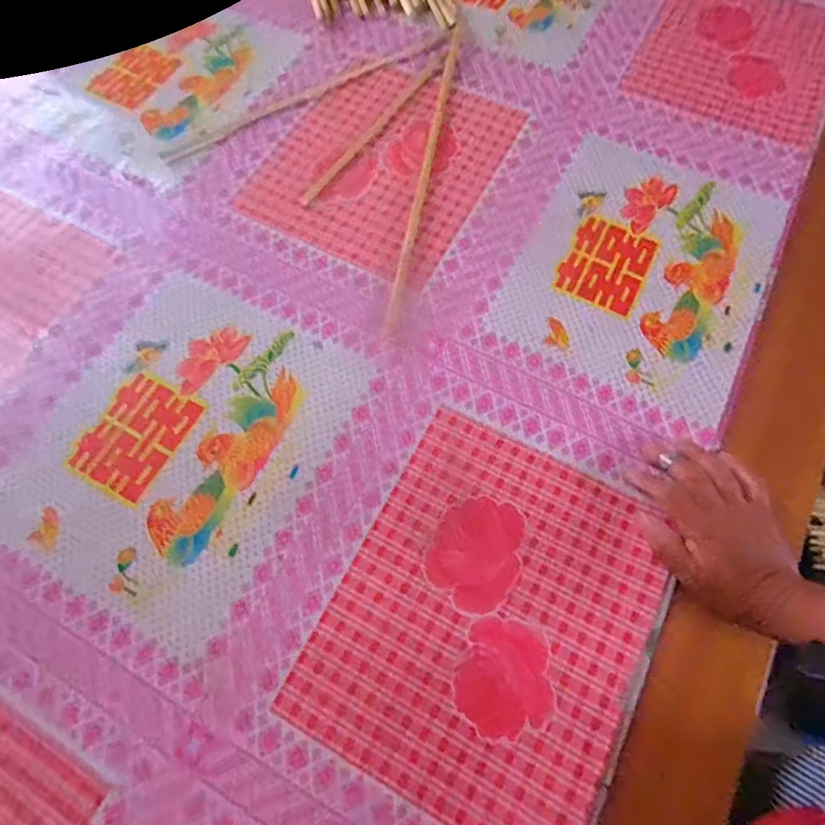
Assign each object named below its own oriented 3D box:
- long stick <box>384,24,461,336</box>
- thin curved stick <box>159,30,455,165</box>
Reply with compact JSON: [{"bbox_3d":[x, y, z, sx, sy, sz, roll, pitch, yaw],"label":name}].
[{"bbox_3d":[0.017,-0.287,0.621,0.017,0.004,0.460,10,67,4],"label":"long stick"},{"bbox_3d":[-0.117,-0.389,0.667,0.394,0.006,0.023,-31,71,-13],"label":"thin curved stick"}]

